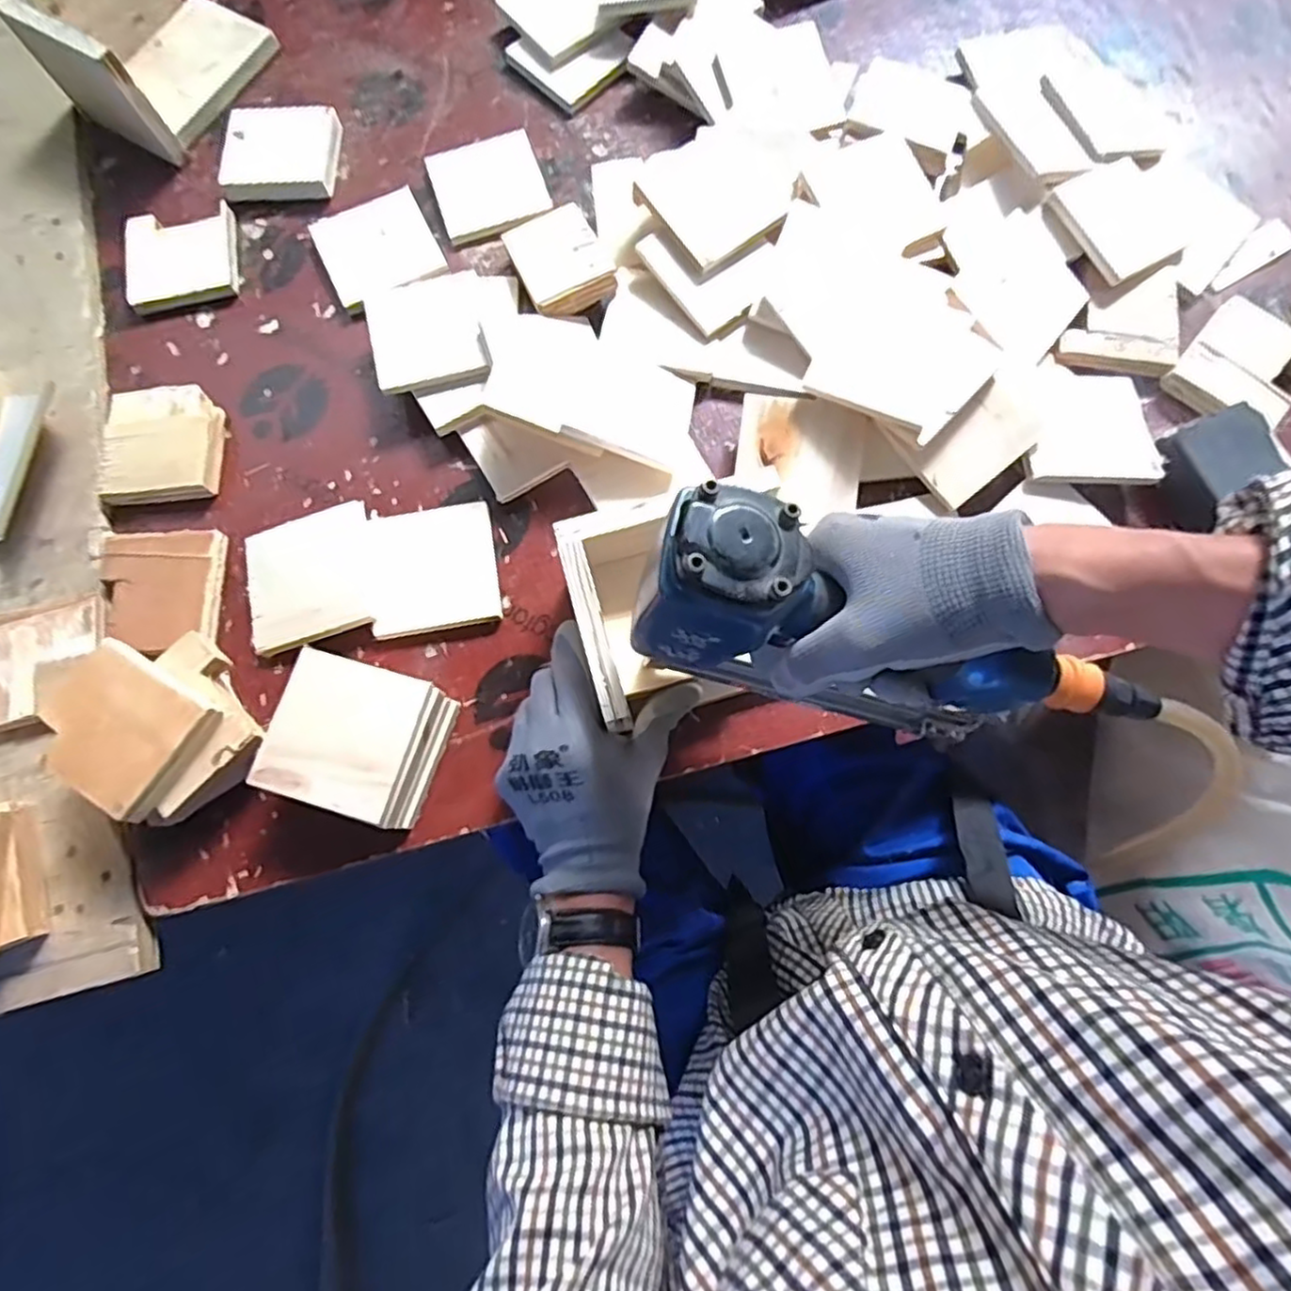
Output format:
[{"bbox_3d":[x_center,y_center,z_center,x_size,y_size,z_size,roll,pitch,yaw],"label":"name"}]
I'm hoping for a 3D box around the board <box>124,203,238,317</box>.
[{"bbox_3d":[-0.394,-0.330,0.597,0.091,0.016,0.088,-12,77,-2],"label":"board"}]

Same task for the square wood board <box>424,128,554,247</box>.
[{"bbox_3d":[-0.136,-0.399,0.602,0.091,0.008,0.097,-19,77,-4],"label":"square wood board"}]

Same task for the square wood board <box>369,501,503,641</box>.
[{"bbox_3d":[-0.158,-0.058,0.520,0.091,0.008,0.096,-11,77,-2],"label":"square wood board"}]

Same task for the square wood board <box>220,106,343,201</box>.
[{"bbox_3d":[-0.320,-0.435,0.617,0.095,0.019,0.091,-5,77,0],"label":"square wood board"}]

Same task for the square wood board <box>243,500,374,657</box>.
[{"bbox_3d":[-0.245,-0.051,0.508,0.088,0.016,0.101,-15,77,-2],"label":"square wood board"}]

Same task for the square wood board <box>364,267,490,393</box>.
[{"bbox_3d":[-0.169,-0.245,0.540,0.086,0.009,0.096,-13,75,-4],"label":"square wood board"}]

